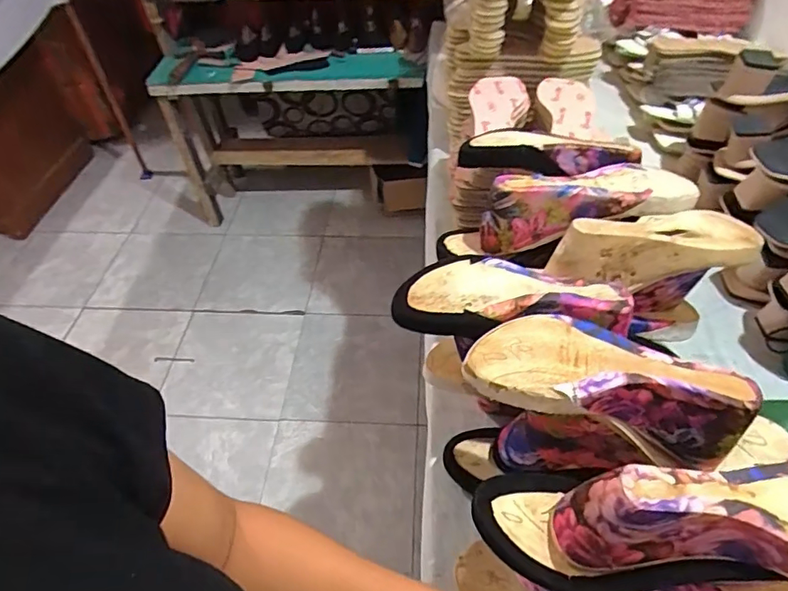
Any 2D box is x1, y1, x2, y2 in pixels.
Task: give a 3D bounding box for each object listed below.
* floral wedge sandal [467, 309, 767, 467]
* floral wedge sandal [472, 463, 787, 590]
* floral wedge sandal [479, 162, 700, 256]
[{"bbox_3d":[0.170,0.068,0.404,0.219,0.071,0.082,17,49,0],"label":"floral wedge sandal"},{"bbox_3d":[0.198,0.158,0.351,0.288,0.094,0.081,-9,45,20],"label":"floral wedge sandal"},{"bbox_3d":[0.224,-0.096,0.577,0.235,0.080,0.082,-5,48,-2],"label":"floral wedge sandal"}]

